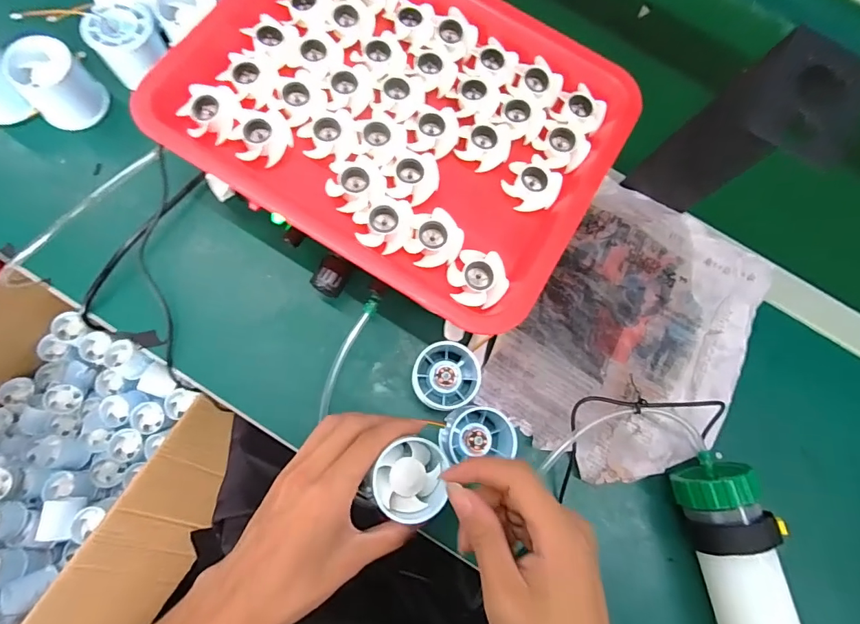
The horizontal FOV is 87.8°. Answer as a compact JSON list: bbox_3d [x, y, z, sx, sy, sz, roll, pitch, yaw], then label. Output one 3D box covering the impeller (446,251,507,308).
[{"bbox_3d":[0.036,-0.024,0.333,0.043,0.013,0.042,2,75,-6],"label":"impeller"}]

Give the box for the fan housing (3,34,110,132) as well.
[{"bbox_3d":[-0.330,-0.202,0.396,0.055,0.043,0.063,-38,82,-14],"label":"fan housing"}]

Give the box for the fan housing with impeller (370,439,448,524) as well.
[{"bbox_3d":[-0.013,0.110,0.297,0.046,0.027,0.051,-5,82,-4],"label":"fan housing with impeller"}]

